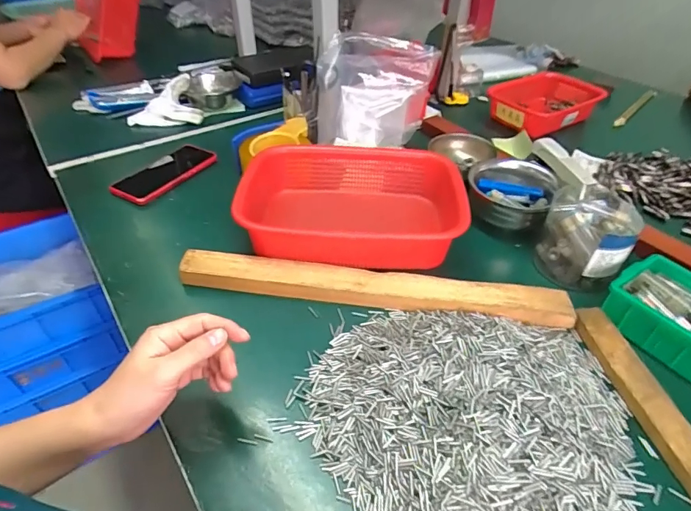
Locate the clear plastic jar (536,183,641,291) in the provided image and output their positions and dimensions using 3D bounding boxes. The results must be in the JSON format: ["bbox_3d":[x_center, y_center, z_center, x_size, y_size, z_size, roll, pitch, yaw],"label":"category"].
[{"bbox_3d":[0.293,-0.020,0.534,0.097,0.101,0.087,25,47,26],"label":"clear plastic jar"}]

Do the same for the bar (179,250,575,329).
[{"bbox_3d":[0.029,0.037,0.513,0.443,0.030,0.043,5,42,6],"label":"bar"}]

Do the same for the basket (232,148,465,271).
[{"bbox_3d":[0.010,-0.057,0.601,0.293,0.100,0.201,1,41,2],"label":"basket"}]

